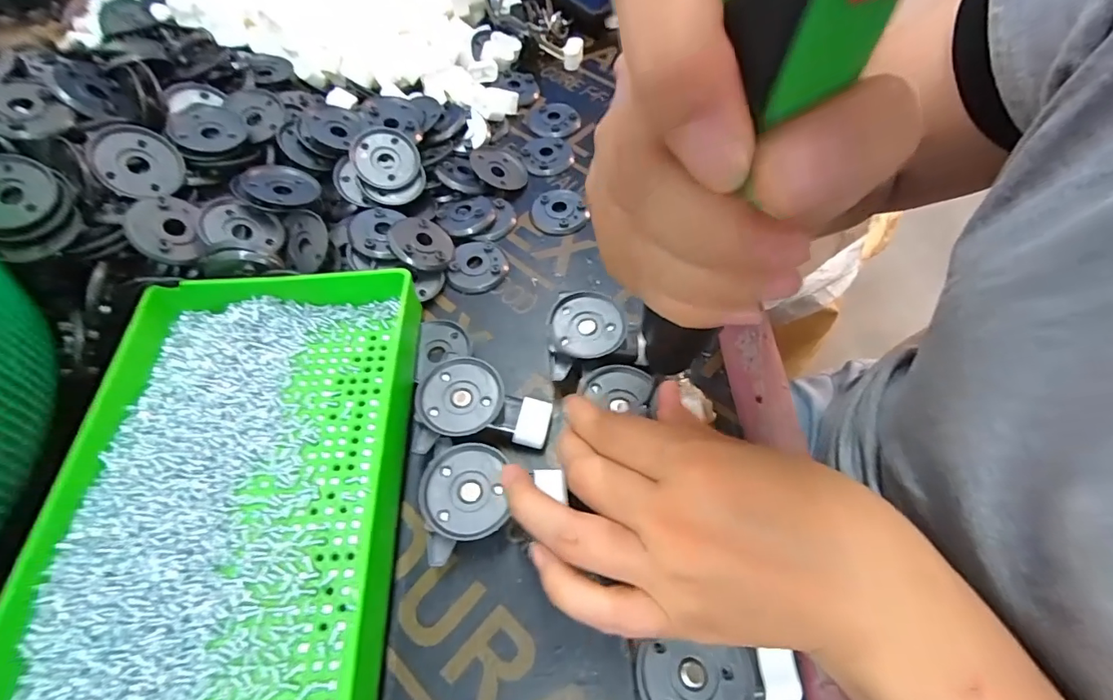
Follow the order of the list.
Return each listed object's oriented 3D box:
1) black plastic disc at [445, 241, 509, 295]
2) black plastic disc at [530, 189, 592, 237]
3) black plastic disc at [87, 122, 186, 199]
[{"bbox_3d":[-0.051,-0.055,0.319,0.038,0.005,0.042,11,61,8],"label":"black plastic disc"},{"bbox_3d":[0.002,-0.098,0.343,0.039,0.005,0.040,-6,60,-2],"label":"black plastic disc"},{"bbox_3d":[-0.249,-0.112,0.289,0.042,0.007,0.044,-11,89,-35],"label":"black plastic disc"}]

